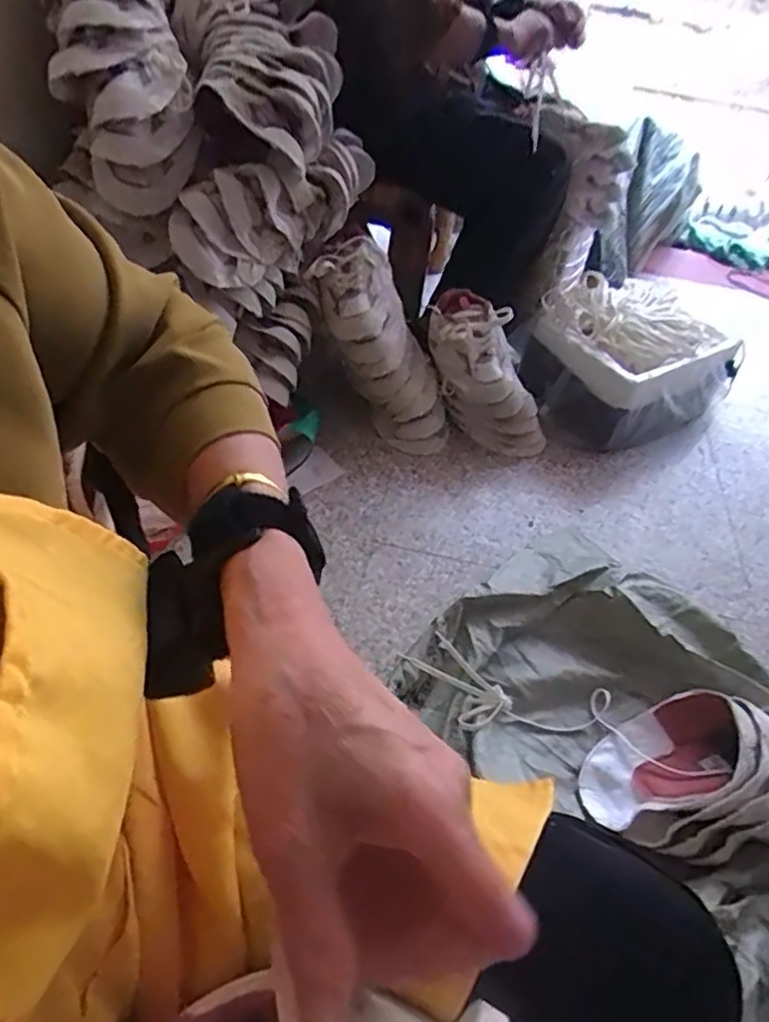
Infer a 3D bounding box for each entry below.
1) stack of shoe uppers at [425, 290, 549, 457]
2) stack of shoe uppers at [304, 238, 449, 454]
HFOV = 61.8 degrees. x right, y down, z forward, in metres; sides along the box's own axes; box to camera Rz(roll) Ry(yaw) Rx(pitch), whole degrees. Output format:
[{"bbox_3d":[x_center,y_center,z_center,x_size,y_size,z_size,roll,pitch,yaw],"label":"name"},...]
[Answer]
[{"bbox_3d":[0.158,-0.211,1.025,0.084,0.281,0.125,-34,15,-30],"label":"stack of shoe uppers"},{"bbox_3d":[0.007,-0.249,1.002,0.116,0.342,0.085,-38,22,-32],"label":"stack of shoe uppers"}]

